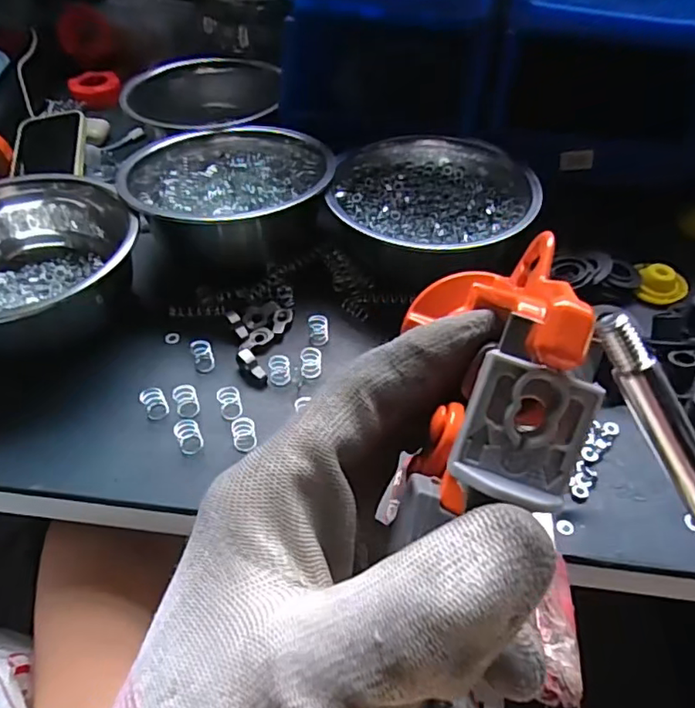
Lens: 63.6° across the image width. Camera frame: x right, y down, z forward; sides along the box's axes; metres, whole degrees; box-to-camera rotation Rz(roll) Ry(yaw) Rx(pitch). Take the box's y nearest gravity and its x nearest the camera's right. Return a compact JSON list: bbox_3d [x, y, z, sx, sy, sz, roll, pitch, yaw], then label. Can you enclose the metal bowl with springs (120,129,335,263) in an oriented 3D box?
[{"bbox_3d":[-0.112,-0.157,0.522,0.171,0.062,0.166,0,48,0],"label":"metal bowl with springs"}]

